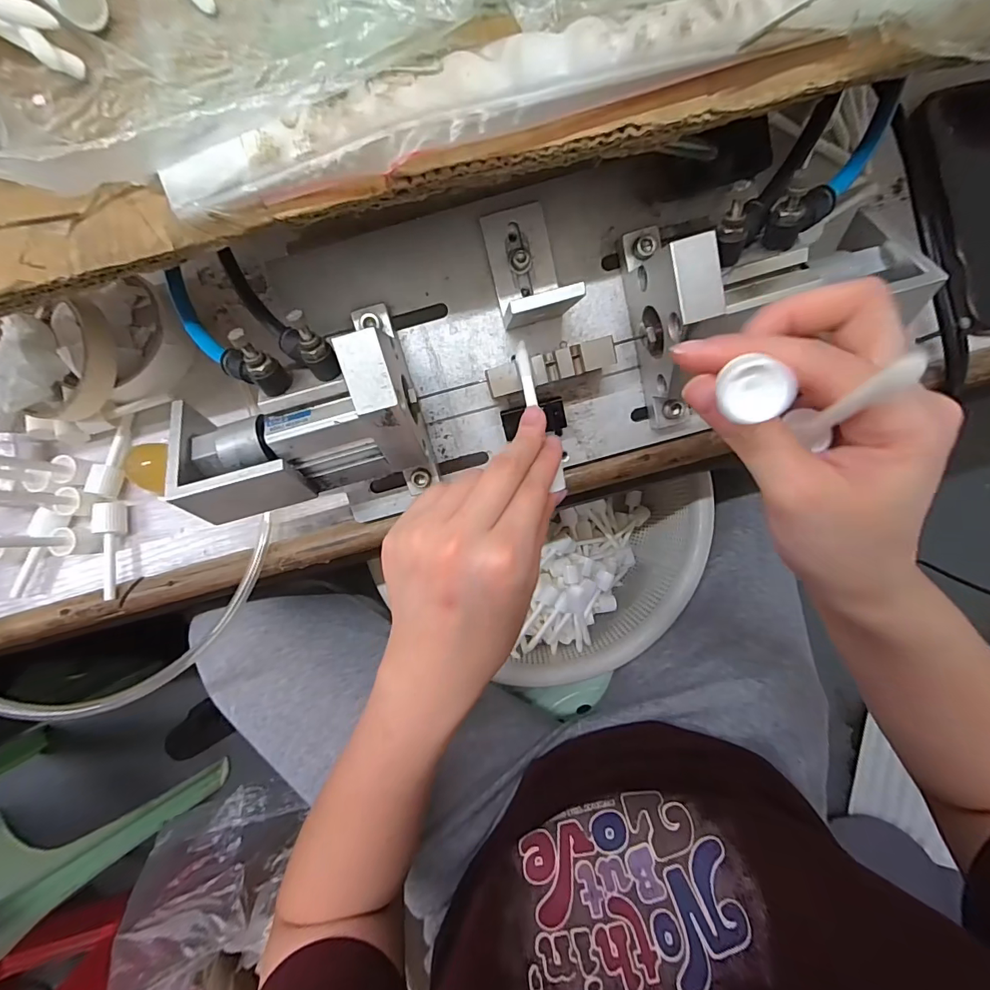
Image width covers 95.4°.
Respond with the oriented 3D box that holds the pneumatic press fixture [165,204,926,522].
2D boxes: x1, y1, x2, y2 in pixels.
[{"bbox_3d":[0.015,-0.084,0.250,0.376,0.095,0.135,-16,85,2],"label":"pneumatic press fixture"}]

